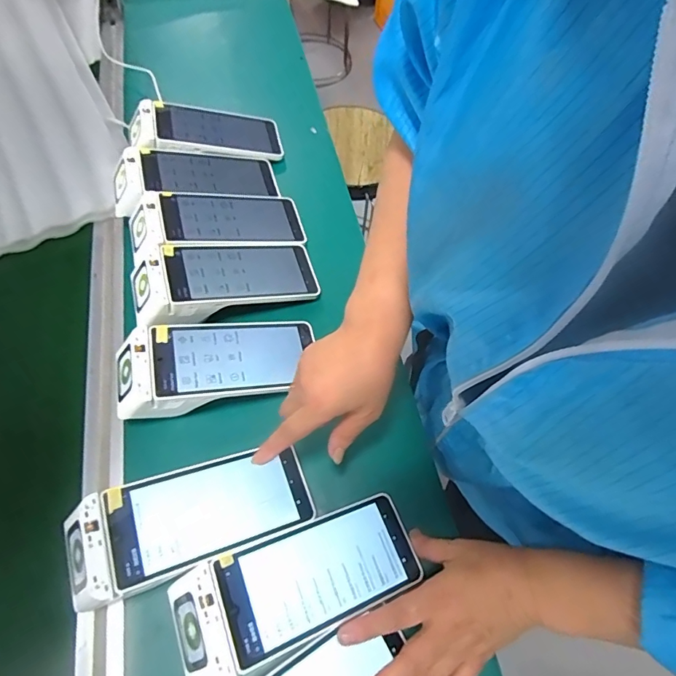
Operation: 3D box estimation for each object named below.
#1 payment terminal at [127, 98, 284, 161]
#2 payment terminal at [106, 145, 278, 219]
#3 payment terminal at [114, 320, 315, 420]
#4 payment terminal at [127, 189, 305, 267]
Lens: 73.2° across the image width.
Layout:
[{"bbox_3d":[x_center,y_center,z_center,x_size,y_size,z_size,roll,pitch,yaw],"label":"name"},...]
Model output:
[{"bbox_3d":[-0.191,-0.283,0.635,0.185,0.039,0.091,-4,59,-23],"label":"payment terminal"},{"bbox_3d":[-0.182,-0.202,0.589,0.205,0.048,0.090,-14,60,-27],"label":"payment terminal"},{"bbox_3d":[-0.121,0.025,0.473,0.204,0.041,0.097,-13,60,-25],"label":"payment terminal"},{"bbox_3d":[-0.148,-0.138,0.565,0.204,0.044,0.090,-10,60,-24],"label":"payment terminal"}]

